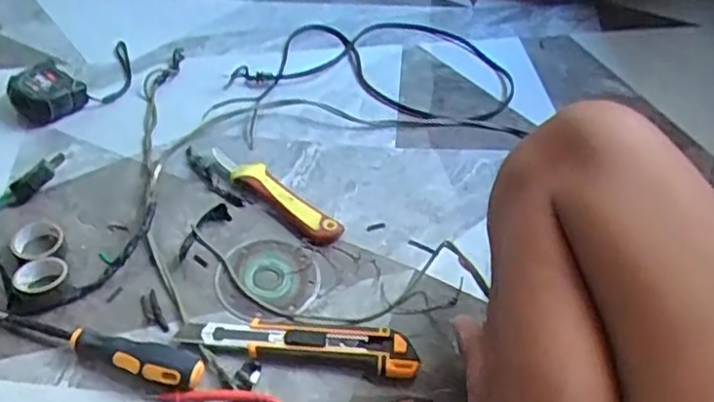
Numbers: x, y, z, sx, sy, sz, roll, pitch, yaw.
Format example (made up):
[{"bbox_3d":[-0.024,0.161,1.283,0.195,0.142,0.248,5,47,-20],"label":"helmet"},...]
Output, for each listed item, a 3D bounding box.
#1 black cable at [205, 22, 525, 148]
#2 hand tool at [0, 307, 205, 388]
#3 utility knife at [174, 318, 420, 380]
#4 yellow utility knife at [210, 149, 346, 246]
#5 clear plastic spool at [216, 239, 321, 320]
[{"bbox_3d":[0.004,-0.148,0.802,0.341,0.035,0.185,-4,49,-9],"label":"black cable"},{"bbox_3d":[-0.260,0.106,0.565,0.280,0.026,0.035,13,48,6],"label":"hand tool"},{"bbox_3d":[-0.047,0.114,0.583,0.193,0.017,0.043,8,48,1],"label":"utility knife"},{"bbox_3d":[-0.081,-0.008,0.691,0.156,0.022,0.033,34,54,23],"label":"yellow utility knife"},{"bbox_3d":[-0.081,0.068,0.637,0.090,0.009,0.086,3,48,-3],"label":"clear plastic spool"}]

